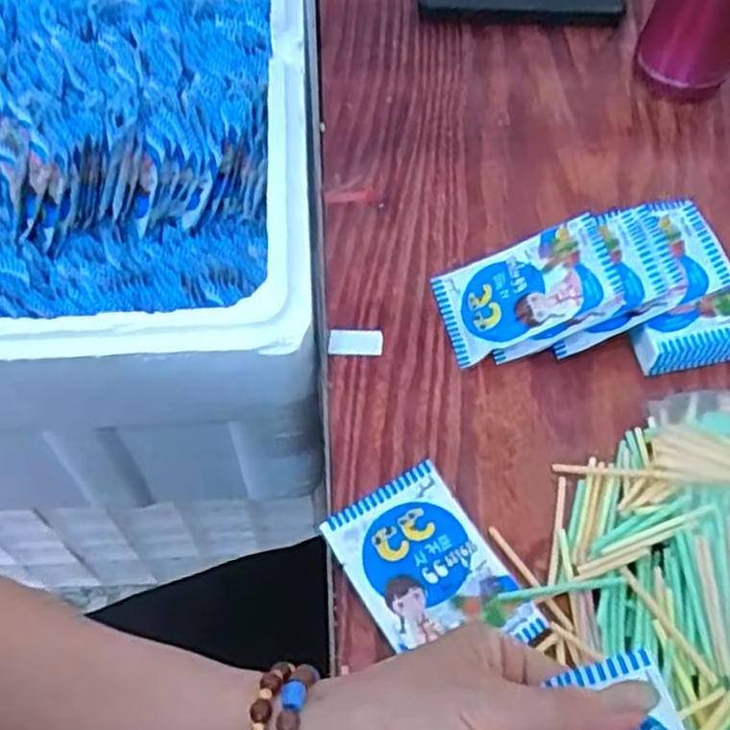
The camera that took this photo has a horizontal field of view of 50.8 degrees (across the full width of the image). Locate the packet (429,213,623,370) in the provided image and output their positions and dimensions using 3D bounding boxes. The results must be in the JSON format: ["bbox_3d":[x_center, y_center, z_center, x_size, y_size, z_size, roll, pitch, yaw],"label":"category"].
[{"bbox_3d":[0.095,-0.046,0.461,0.102,0.009,0.062,-24,60,17],"label":"packet"}]

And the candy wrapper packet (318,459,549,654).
[{"bbox_3d":[0.033,0.105,0.391,0.070,0.010,0.099,-29,63,-16],"label":"candy wrapper packet"}]

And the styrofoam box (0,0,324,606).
[{"bbox_3d":[-0.330,-0.121,0.607,0.569,0.208,0.409,-3,58,-2],"label":"styrofoam box"}]

